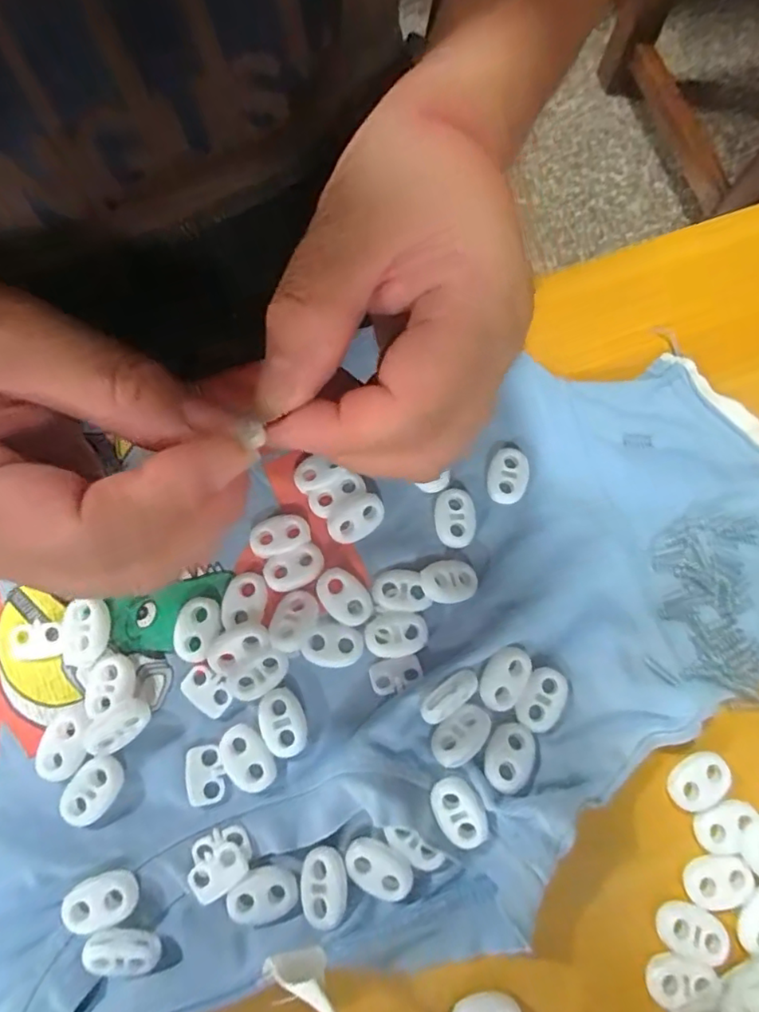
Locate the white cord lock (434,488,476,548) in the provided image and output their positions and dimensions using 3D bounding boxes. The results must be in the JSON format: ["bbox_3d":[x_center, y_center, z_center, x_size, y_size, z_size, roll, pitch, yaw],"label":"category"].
[{"bbox_3d":[0.028,0.005,0.215,0.015,0.005,0.022,-3,76,0],"label":"white cord lock"}]

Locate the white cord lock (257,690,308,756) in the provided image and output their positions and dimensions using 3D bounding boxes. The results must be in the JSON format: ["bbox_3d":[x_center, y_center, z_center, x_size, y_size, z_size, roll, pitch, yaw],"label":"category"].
[{"bbox_3d":[-0.033,0.074,0.195,0.015,0.004,0.022,-21,77,-5],"label":"white cord lock"}]

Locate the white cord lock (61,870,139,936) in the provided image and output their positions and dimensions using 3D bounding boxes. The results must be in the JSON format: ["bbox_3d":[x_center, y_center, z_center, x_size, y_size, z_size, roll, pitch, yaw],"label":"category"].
[{"bbox_3d":[-0.087,0.123,0.178,0.021,0.004,0.015,-15,55,-15],"label":"white cord lock"}]

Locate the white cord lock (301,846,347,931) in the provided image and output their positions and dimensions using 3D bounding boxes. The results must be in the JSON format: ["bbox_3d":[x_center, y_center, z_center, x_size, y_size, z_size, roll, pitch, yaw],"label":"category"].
[{"bbox_3d":[-0.018,0.120,0.179,0.015,0.005,0.021,-7,76,-1],"label":"white cord lock"}]

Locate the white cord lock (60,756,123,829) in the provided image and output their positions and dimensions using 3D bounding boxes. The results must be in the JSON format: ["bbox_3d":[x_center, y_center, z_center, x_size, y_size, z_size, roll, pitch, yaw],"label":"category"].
[{"bbox_3d":[-0.095,0.094,0.188,0.015,0.004,0.022,44,80,10],"label":"white cord lock"}]

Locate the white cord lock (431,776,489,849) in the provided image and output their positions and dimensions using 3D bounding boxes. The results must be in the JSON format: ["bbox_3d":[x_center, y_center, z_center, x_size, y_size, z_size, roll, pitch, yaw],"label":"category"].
[{"bbox_3d":[0.026,0.099,0.184,0.015,0.004,0.021,-27,77,-6],"label":"white cord lock"}]

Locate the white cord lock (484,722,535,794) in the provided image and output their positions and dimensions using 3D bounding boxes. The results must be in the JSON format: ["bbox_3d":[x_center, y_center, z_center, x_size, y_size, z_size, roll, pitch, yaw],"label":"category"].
[{"bbox_3d":[0.044,0.083,0.189,0.015,0.004,0.021,27,78,7],"label":"white cord lock"}]

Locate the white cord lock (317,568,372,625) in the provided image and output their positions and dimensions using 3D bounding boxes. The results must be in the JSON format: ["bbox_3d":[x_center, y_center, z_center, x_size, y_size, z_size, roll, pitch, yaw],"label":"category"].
[{"bbox_3d":[-0.013,0.032,0.202,0.022,0.007,0.015,43,80,10],"label":"white cord lock"}]

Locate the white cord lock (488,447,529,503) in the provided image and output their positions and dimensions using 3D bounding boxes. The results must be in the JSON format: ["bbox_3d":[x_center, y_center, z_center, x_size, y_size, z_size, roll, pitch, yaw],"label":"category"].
[{"bbox_3d":[0.049,-0.012,0.218,0.014,0.004,0.022,8,76,3],"label":"white cord lock"}]

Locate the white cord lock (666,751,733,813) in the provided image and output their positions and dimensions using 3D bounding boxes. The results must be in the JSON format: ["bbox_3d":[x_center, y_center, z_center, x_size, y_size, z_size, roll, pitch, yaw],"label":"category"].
[{"bbox_3d":[0.109,0.094,0.195,0.020,0.005,0.016,-25,77,-6],"label":"white cord lock"}]

